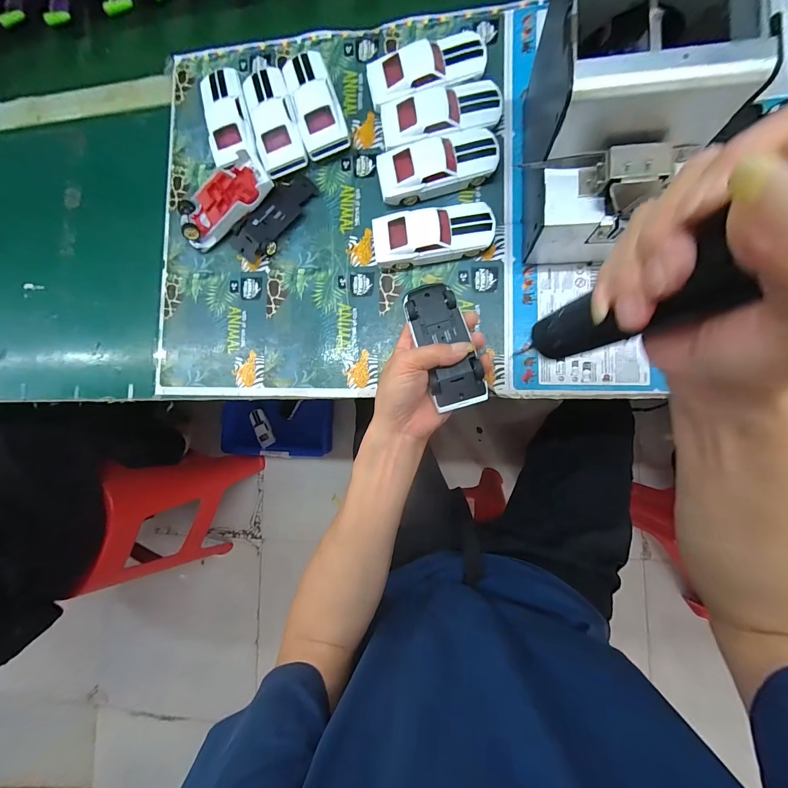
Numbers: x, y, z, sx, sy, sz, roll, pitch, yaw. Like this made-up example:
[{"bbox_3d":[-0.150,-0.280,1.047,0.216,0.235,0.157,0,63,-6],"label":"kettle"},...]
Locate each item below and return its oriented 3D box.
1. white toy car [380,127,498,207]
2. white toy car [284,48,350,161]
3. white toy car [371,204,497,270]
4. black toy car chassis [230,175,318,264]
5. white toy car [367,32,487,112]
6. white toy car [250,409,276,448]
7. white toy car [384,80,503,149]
[{"bbox_3d":[0.048,-0.250,0.368,0.131,0.036,0.056,-8,86,8],"label":"white toy car"},{"bbox_3d":[-0.091,-0.340,0.392,0.052,0.033,0.124,-19,83,7],"label":"white toy car"},{"bbox_3d":[0.043,-0.173,0.365,0.127,0.035,0.050,-7,84,8],"label":"white toy car"},{"bbox_3d":[-0.145,-0.214,0.399,0.048,0.017,0.118,40,92,10],"label":"black toy car chassis"},{"bbox_3d":[0.037,-0.357,0.373,0.130,0.035,0.061,-13,86,8],"label":"white toy car"},{"bbox_3d":[-0.443,0.115,1.127,0.050,0.029,0.128,-21,83,6],"label":"white toy car"},{"bbox_3d":[0.052,-0.305,0.370,0.130,0.035,0.057,-11,86,8],"label":"white toy car"}]

